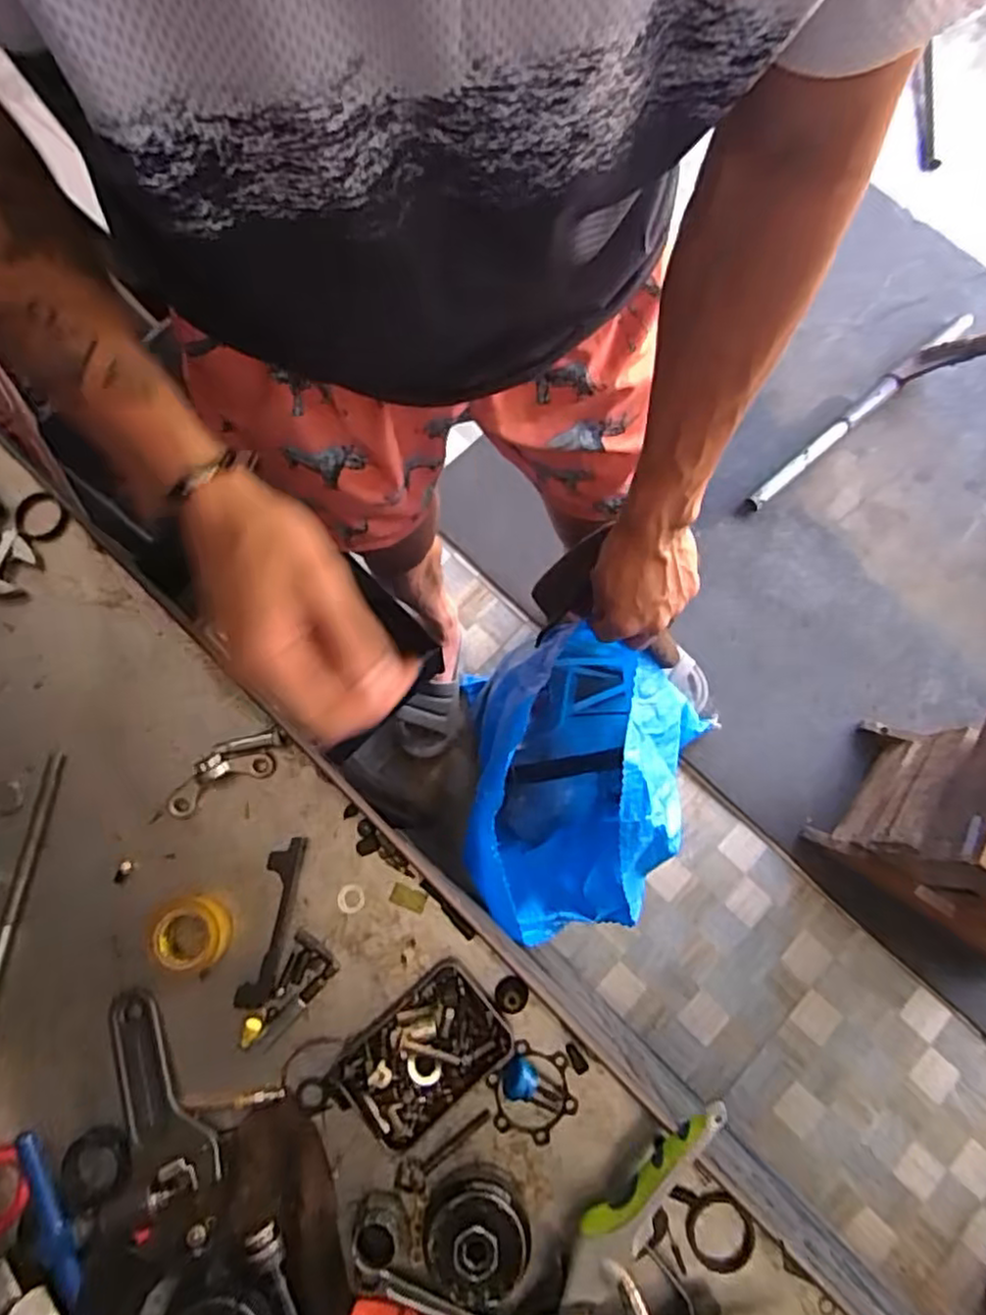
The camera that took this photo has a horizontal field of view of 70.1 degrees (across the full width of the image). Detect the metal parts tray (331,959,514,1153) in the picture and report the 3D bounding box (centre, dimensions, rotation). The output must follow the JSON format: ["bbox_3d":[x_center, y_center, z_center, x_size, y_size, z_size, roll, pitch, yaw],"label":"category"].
[{"bbox_3d":[-0.036,0.216,0.381,0.086,0.018,0.059,-41,80,-8],"label":"metal parts tray"}]

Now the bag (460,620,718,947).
[{"bbox_3d":[0.098,0.159,0.876,0.221,0.422,0.304,7,77,2],"label":"bag"}]

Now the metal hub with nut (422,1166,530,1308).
[{"bbox_3d":[-0.009,0.291,0.355,0.051,0.030,0.047,0,77,0],"label":"metal hub with nut"}]

